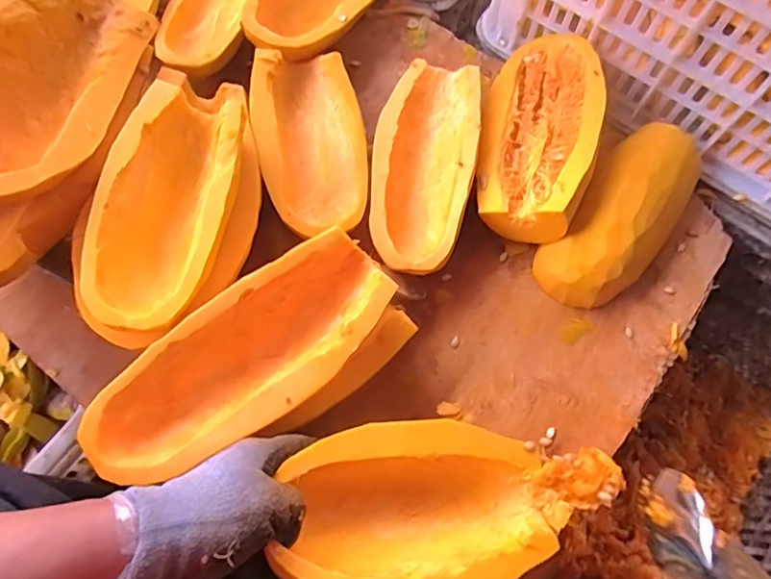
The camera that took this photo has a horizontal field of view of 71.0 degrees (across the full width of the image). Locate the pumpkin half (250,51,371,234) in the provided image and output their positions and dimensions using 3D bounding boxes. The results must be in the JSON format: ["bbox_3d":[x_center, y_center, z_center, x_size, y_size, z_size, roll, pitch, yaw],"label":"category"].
[{"bbox_3d":[-0.073,-0.147,0.535,0.101,0.050,0.191,-11,71,-5],"label":"pumpkin half"}]

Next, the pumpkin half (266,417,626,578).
[{"bbox_3d":[0.058,0.163,0.416,0.274,0.067,0.118,2,69,-20],"label":"pumpkin half"}]

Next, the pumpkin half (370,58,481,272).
[{"bbox_3d":[0.037,-0.124,0.543,0.097,0.055,0.234,10,71,2],"label":"pumpkin half"}]

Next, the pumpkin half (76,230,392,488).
[{"bbox_3d":[-0.104,0.057,0.420,0.241,0.070,0.093,-36,75,-13],"label":"pumpkin half"}]

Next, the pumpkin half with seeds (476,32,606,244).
[{"bbox_3d":[0.156,-0.160,0.550,0.111,0.081,0.236,11,71,3],"label":"pumpkin half with seeds"}]

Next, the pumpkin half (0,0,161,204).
[{"bbox_3d":[-0.275,-0.172,0.425,0.112,0.104,0.255,15,71,4],"label":"pumpkin half"}]

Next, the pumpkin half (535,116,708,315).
[{"bbox_3d":[0.239,-0.074,0.537,0.096,0.053,0.216,37,74,11],"label":"pumpkin half"}]

